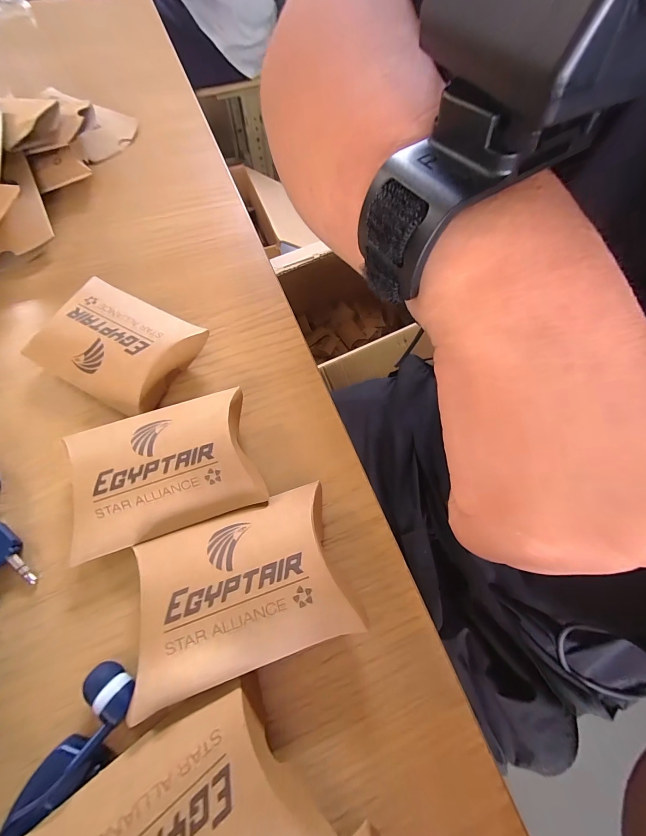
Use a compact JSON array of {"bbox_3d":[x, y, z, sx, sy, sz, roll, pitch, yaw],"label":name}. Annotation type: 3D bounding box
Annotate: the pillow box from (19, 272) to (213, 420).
[{"bbox_3d":[-0.102,-0.035,0.162,0.070,0.020,0.053,25,68,11],"label":"pillow box"}]

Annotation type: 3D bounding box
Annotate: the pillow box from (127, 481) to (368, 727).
[{"bbox_3d":[-0.030,0.060,0.116,0.072,0.022,0.052,-17,67,-8],"label":"pillow box"}]

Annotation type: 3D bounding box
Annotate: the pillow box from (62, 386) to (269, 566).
[{"bbox_3d":[-0.067,0.021,0.136,0.074,0.020,0.054,-15,66,-7],"label":"pillow box"}]

